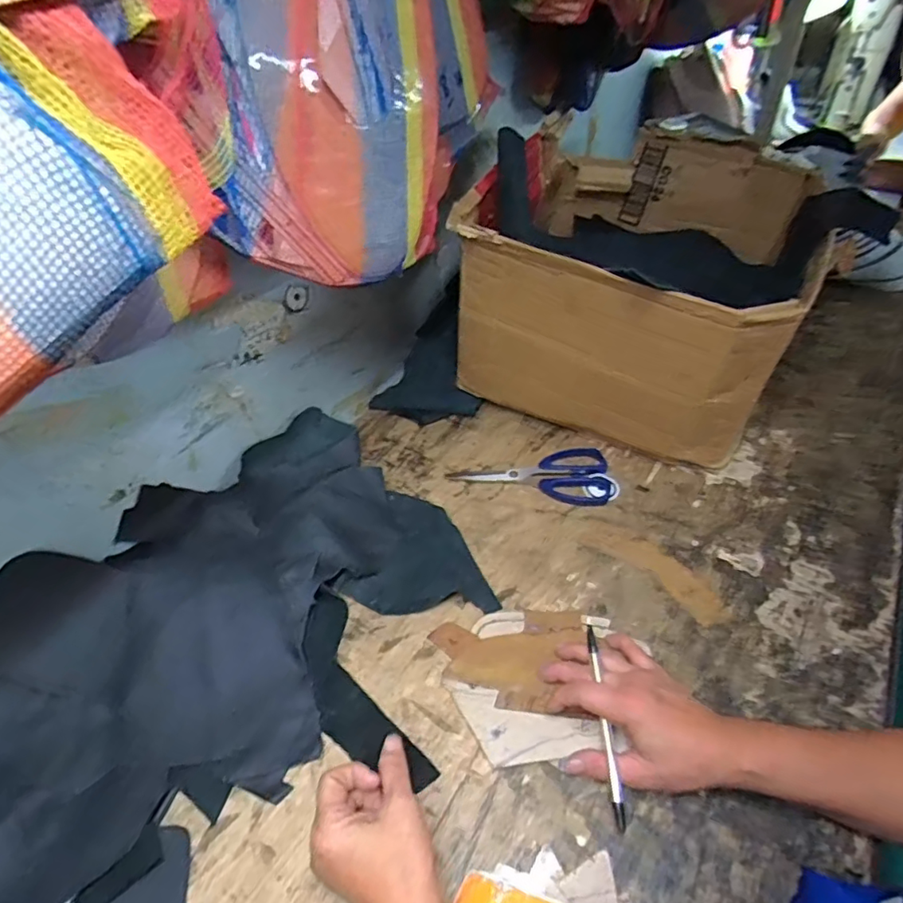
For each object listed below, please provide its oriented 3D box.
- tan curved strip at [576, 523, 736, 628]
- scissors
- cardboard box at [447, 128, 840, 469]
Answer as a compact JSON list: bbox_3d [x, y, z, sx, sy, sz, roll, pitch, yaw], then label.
[{"bbox_3d":[0.201,0.114,0.545,0.045,0.004,0.149,-34,50,-28],"label":"tan curved strip"},{"bbox_3d":[0.096,0.020,0.650,0.183,0.010,0.085,7,44,12],"label":"scissors"},{"bbox_3d":[0.239,-0.221,0.721,0.336,0.259,0.457,16,47,21],"label":"cardboard box"}]

